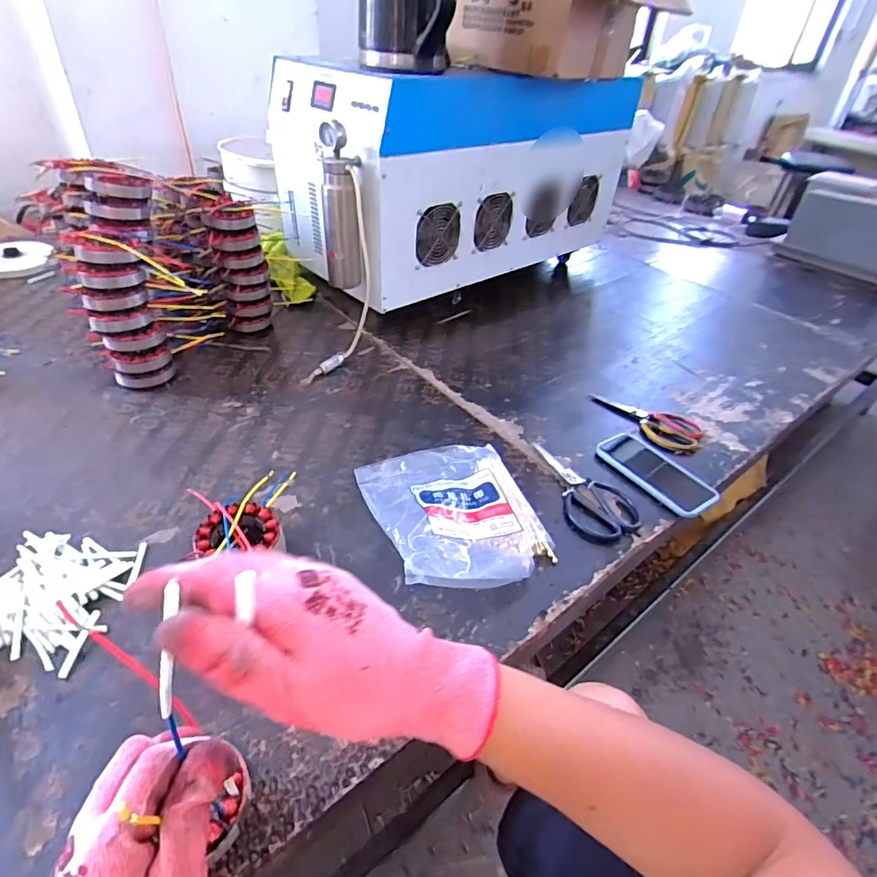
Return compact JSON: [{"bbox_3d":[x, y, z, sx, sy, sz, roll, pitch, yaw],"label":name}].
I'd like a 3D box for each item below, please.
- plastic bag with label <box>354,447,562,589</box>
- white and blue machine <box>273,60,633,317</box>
[{"bbox_3d":[0.020,0.079,0.649,0.196,0.062,0.243,-8,41,-17],"label":"plastic bag with label"},{"bbox_3d":[0.060,-0.608,1.176,0.826,0.366,0.374,-24,48,-31],"label":"white and blue machine"}]

